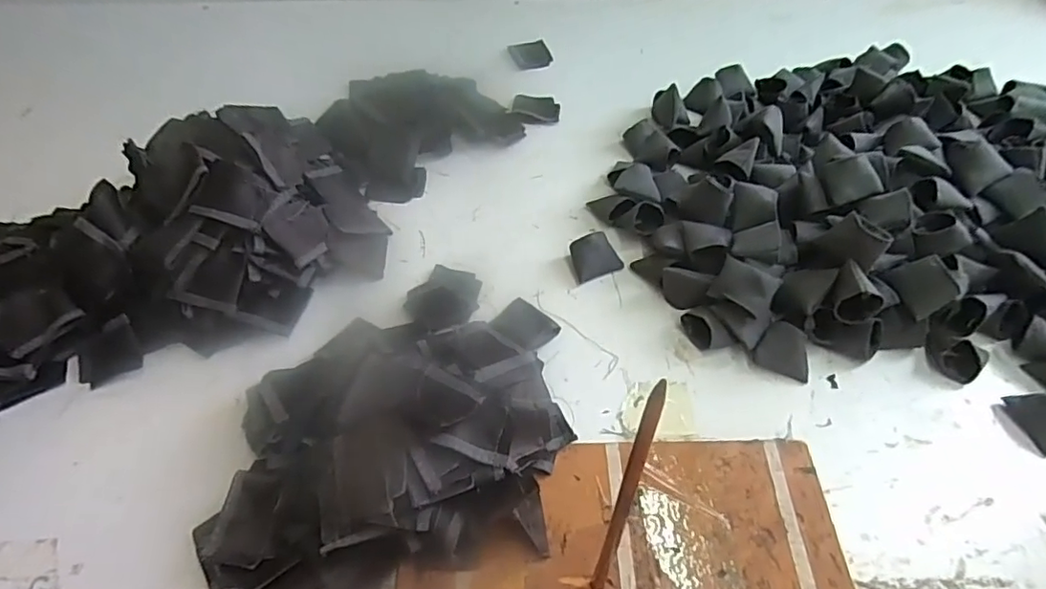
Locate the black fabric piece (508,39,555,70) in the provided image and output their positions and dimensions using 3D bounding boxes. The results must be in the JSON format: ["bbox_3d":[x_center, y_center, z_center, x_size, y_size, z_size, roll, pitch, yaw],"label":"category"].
[{"bbox_3d":[0.011,-0.302,0.716,0.049,0.004,0.059,-13,54,-9],"label":"black fabric piece"}]

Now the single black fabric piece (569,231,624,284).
[{"bbox_3d":[0.062,-0.034,0.501,0.042,0.021,0.035,-22,56,-15],"label":"single black fabric piece"}]

